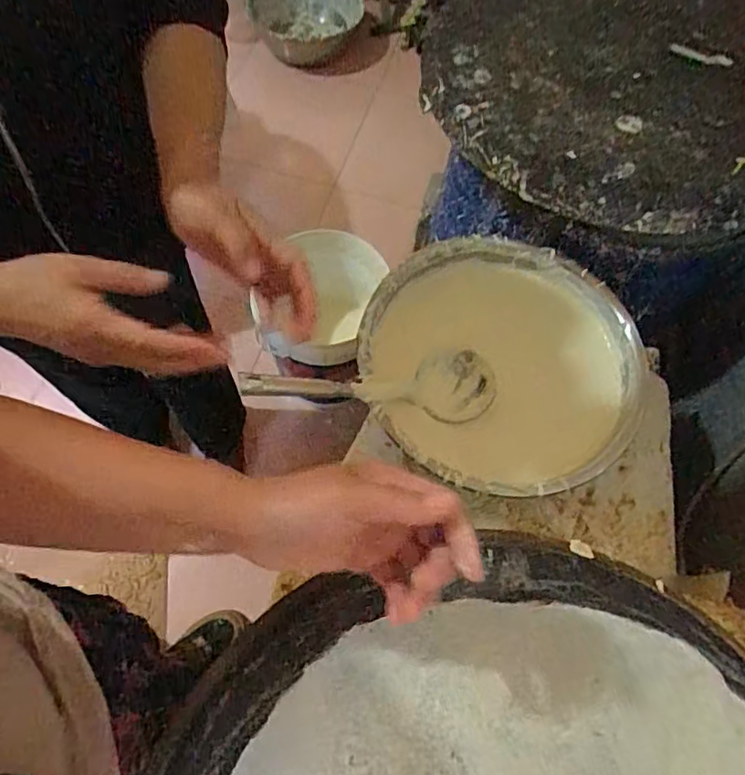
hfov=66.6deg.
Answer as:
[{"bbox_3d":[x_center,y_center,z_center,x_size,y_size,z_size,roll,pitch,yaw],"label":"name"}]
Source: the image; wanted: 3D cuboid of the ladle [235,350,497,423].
[{"bbox_3d":[0.013,-0.004,0.742,0.354,0.051,0.103,1,62,-28],"label":"ladle"}]

